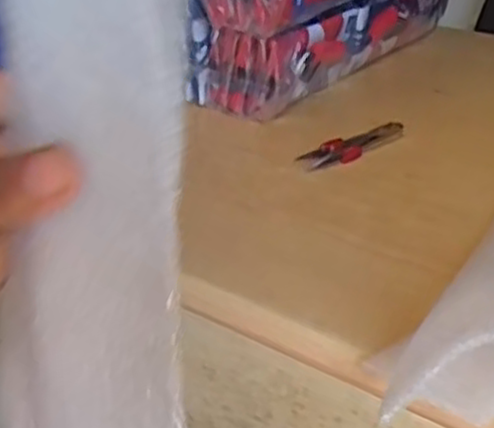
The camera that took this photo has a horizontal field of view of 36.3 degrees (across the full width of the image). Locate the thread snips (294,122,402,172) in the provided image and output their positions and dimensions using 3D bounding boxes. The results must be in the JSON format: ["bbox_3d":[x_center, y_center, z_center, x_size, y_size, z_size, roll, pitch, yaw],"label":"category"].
[{"bbox_3d":[0.081,-0.054,0.585,0.096,0.011,0.030,-25,39,-36],"label":"thread snips"}]

